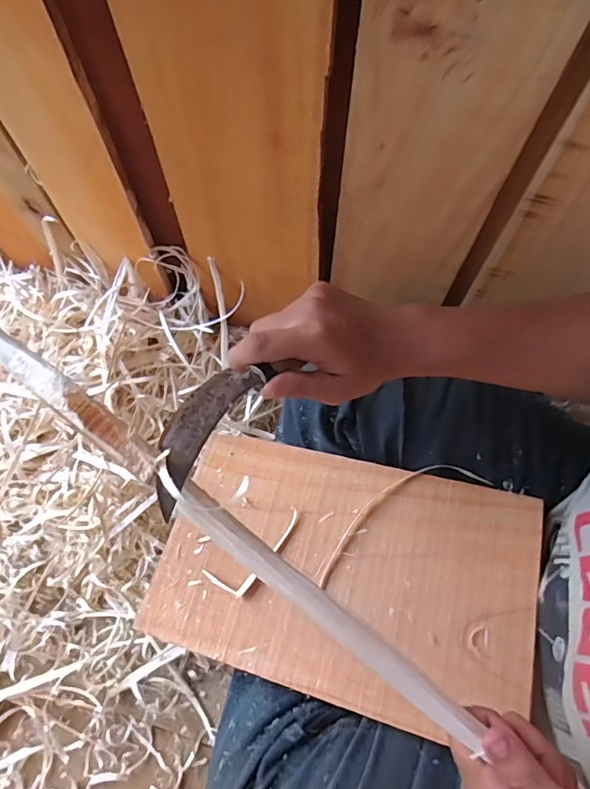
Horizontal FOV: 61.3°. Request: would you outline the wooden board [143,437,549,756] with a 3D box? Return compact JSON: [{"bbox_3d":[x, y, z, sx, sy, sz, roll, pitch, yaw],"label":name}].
[{"bbox_3d":[0.037,0.151,0.442,0.322,0.009,0.199,11,65,16],"label":"wooden board"}]

